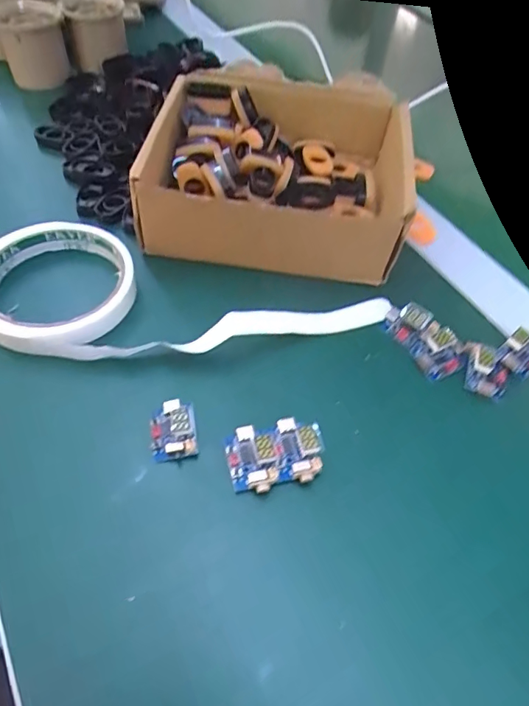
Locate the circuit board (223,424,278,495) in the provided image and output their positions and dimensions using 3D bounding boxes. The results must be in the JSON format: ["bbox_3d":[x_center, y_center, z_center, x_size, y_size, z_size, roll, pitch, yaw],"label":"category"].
[{"bbox_3d":[-0.007,0.050,0.240,0.022,0.015,0.033,-10,54,-11],"label":"circuit board"}]

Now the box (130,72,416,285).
[{"bbox_3d":[0.011,-0.126,0.343,0.162,0.054,0.153,9,53,3],"label":"box"}]

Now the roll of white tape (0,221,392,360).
[{"bbox_3d":[-0.044,-0.038,0.296,0.241,0.023,0.090,0,53,-3],"label":"roll of white tape"}]

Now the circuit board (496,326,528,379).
[{"bbox_3d":[0.150,0.000,0.289,0.029,0.011,0.022,-33,61,-25],"label":"circuit board"}]

